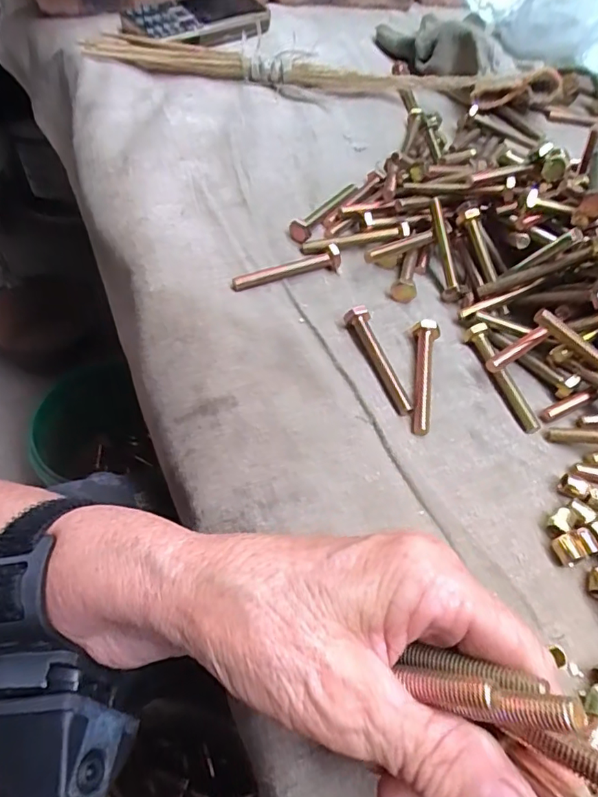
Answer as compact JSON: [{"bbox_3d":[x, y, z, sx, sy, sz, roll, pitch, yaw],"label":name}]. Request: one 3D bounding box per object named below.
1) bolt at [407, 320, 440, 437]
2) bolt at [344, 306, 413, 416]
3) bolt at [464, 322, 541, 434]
[{"bbox_3d":[0.064,-0.013,0.269,0.014,0.015,0.064,11,52,2],"label":"bolt"},{"bbox_3d":[0.042,-0.022,0.273,0.010,0.012,0.067,-13,56,-16],"label":"bolt"},{"bbox_3d":[0.106,-0.012,0.273,0.012,0.012,0.065,-12,55,-15],"label":"bolt"}]

